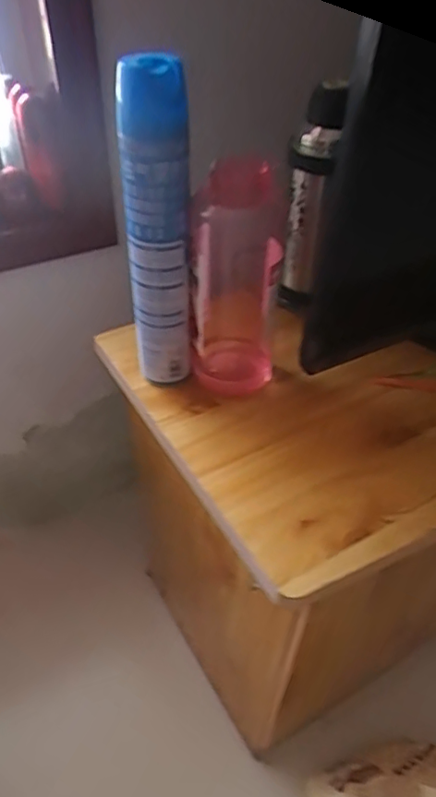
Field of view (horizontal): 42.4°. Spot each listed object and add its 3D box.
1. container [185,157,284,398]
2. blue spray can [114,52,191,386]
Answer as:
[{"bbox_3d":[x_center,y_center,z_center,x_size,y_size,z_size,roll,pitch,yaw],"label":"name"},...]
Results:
[{"bbox_3d":[0.012,-0.127,0.622,0.093,0.235,0.114,-3,44,-4],"label":"container"},{"bbox_3d":[-0.061,-0.158,0.571,0.062,0.315,0.051,-8,44,-9],"label":"blue spray can"}]

